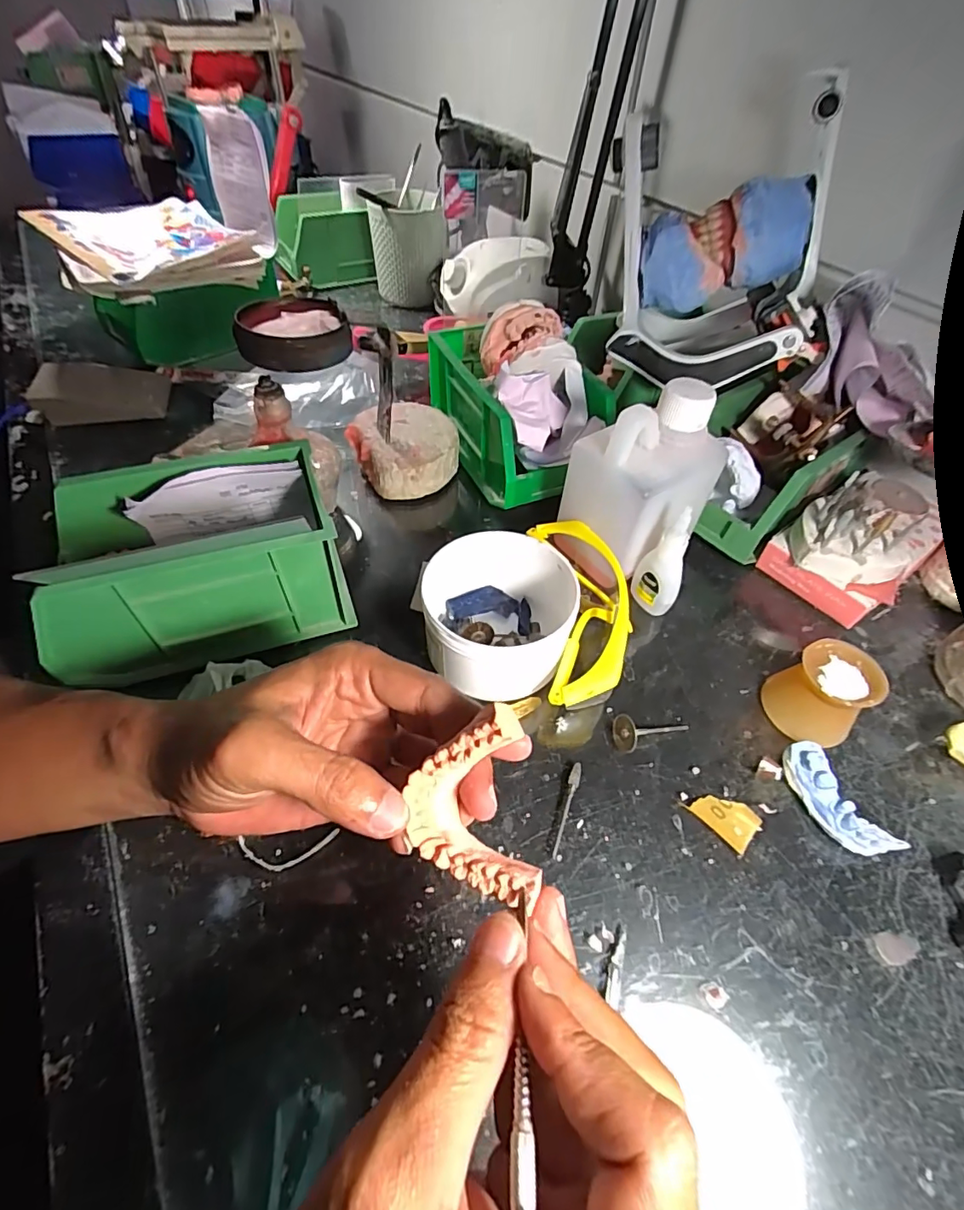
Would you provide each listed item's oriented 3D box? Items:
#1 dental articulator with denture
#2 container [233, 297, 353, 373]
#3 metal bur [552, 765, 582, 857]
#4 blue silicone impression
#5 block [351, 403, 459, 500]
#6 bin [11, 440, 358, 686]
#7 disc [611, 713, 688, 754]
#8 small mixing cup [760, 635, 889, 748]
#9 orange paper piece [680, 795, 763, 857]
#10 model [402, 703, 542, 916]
[{"bbox_3d":[0.173,-0.265,0.380,0.163,0.158,0.146,9,52,5],"label":"dental articulator with denture"},{"bbox_3d":[-0.127,-0.186,0.349,0.071,0.020,0.074,-10,53,-11],"label":"container"},{"bbox_3d":[0.046,0.111,0.280,0.006,0.006,0.051,18,53,11],"label":"metal bur"},{"bbox_3d":[0.191,0.108,0.280,0.023,0.021,0.063,-23,56,-19],"label":"blue silicone impression"},{"bbox_3d":[-0.064,-0.137,0.451,0.080,0.037,0.086,1,52,-2],"label":"block"},{"bbox_3d":[-0.173,-0.029,0.325,0.156,0.092,0.110,-15,54,-14],"label":"bin"},{"bbox_3d":[0.100,0.077,0.309,0.048,0.019,0.020,0,50,-21],"label":"disc"},{"bbox_3d":[0.202,0.055,0.308,0.055,0.046,0.047,-23,56,-19],"label":"small mixing cup"},{"bbox_3d":[0.133,0.115,0.282,0.025,0.004,0.034,-35,61,-26],"label":"orange paper piece"},{"bbox_3d":[-0.004,0.070,0.189,0.048,0.013,0.064,-9,83,28],"label":"model"}]

